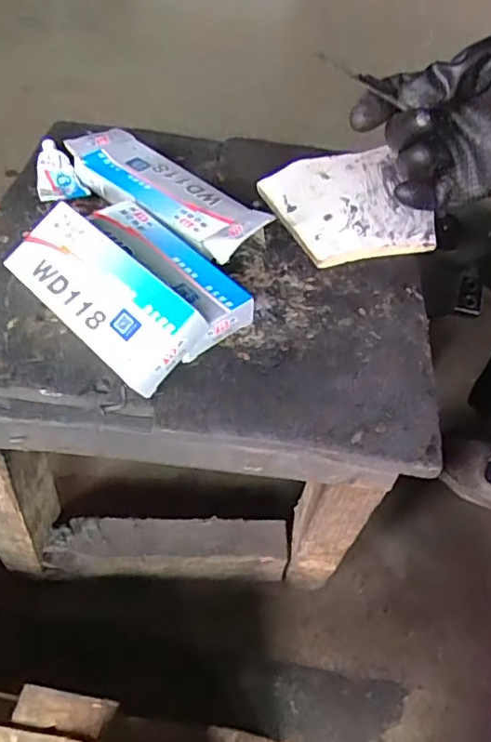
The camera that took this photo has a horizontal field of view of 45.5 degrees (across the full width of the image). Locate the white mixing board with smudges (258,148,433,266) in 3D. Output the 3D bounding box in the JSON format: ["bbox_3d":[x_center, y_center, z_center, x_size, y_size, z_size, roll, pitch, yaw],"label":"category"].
[{"bbox_3d":[0.091,-0.152,0.533,0.131,0.016,0.150,-12,50,-15],"label":"white mixing board with smudges"}]

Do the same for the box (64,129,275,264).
[{"bbox_3d":[-0.070,-0.153,0.497,0.193,0.030,0.065,33,53,23],"label":"box"}]

